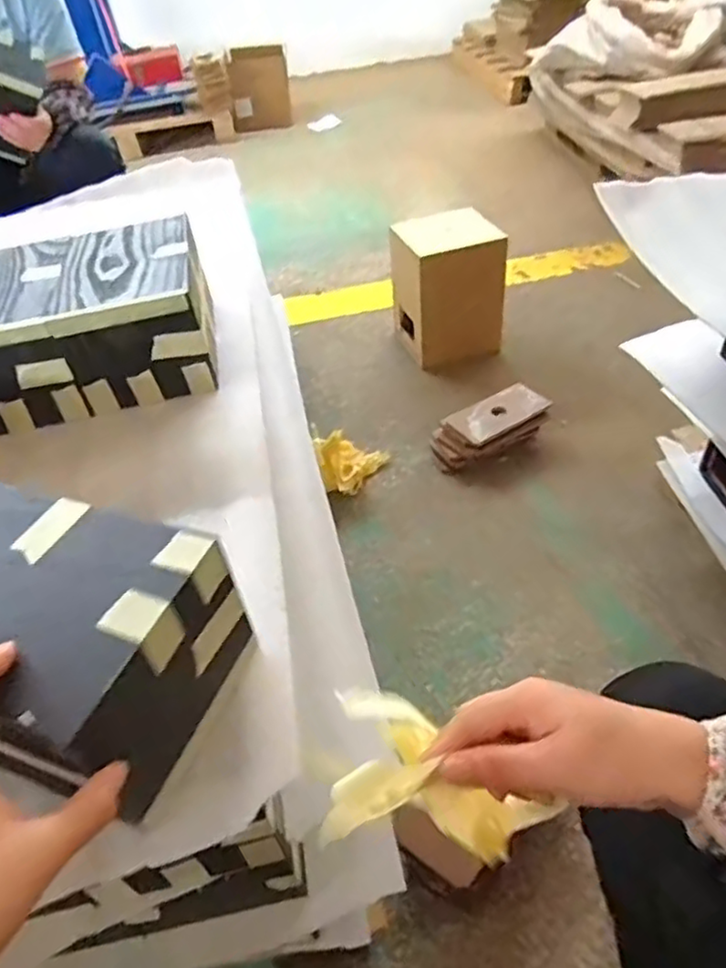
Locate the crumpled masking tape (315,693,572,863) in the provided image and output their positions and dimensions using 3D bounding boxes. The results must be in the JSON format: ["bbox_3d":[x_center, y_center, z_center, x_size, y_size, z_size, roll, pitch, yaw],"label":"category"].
[{"bbox_3d":[0.040,0.160,0.385,0.117,0.077,0.091,-8,43,0],"label":"crumpled masking tape"}]

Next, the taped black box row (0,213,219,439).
[{"bbox_3d":[-0.438,-0.151,0.716,0.538,0.111,0.218,-11,43,-3],"label":"taped black box row"}]

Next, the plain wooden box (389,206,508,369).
[{"bbox_3d":[0.201,-0.440,1.528,0.202,0.274,0.196,-19,44,-11],"label":"plain wooden box"}]

